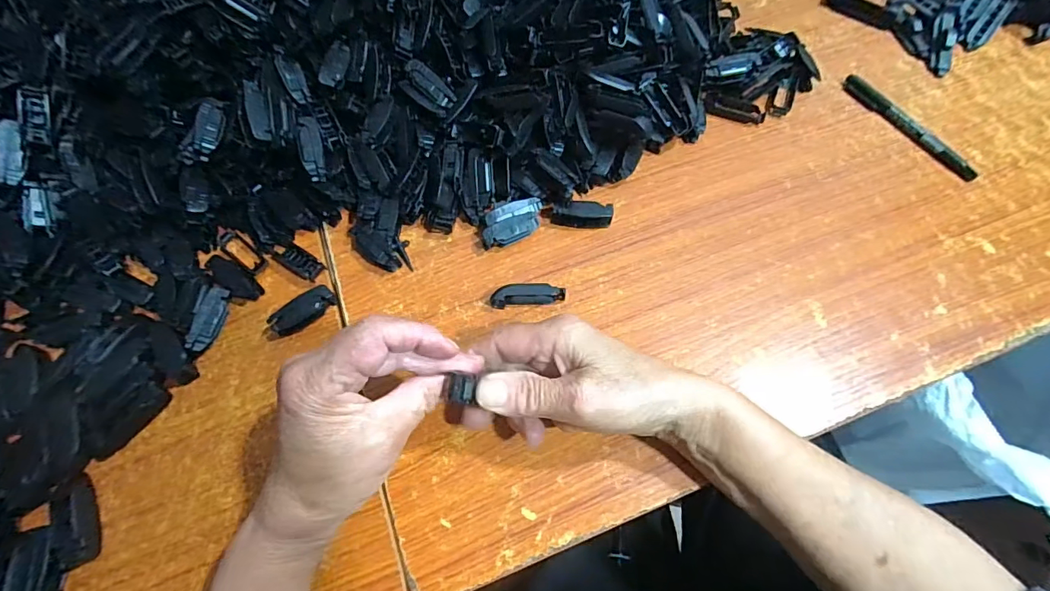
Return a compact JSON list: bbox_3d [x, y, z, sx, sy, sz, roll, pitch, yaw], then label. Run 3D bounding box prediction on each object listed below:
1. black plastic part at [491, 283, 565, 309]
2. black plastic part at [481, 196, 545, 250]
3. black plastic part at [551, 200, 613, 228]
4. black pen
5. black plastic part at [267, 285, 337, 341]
[{"bbox_3d":[0.003,0.000,0.349,0.054,0.019,0.011,-3,66,0],"label":"black plastic part"},{"bbox_3d":[-0.010,-0.058,0.376,0.055,0.020,0.029,-26,68,-10],"label":"black plastic part"},{"bbox_3d":[0.047,-0.066,0.380,0.049,0.016,0.017,2,66,2],"label":"black plastic part"},{"bbox_3d":[0.340,-0.152,0.412,0.011,0.012,0.136,-29,68,-11],"label":"black pen"},{"bbox_3d":[-0.171,0.014,0.352,0.055,0.017,0.019,-31,69,-12],"label":"black plastic part"}]

